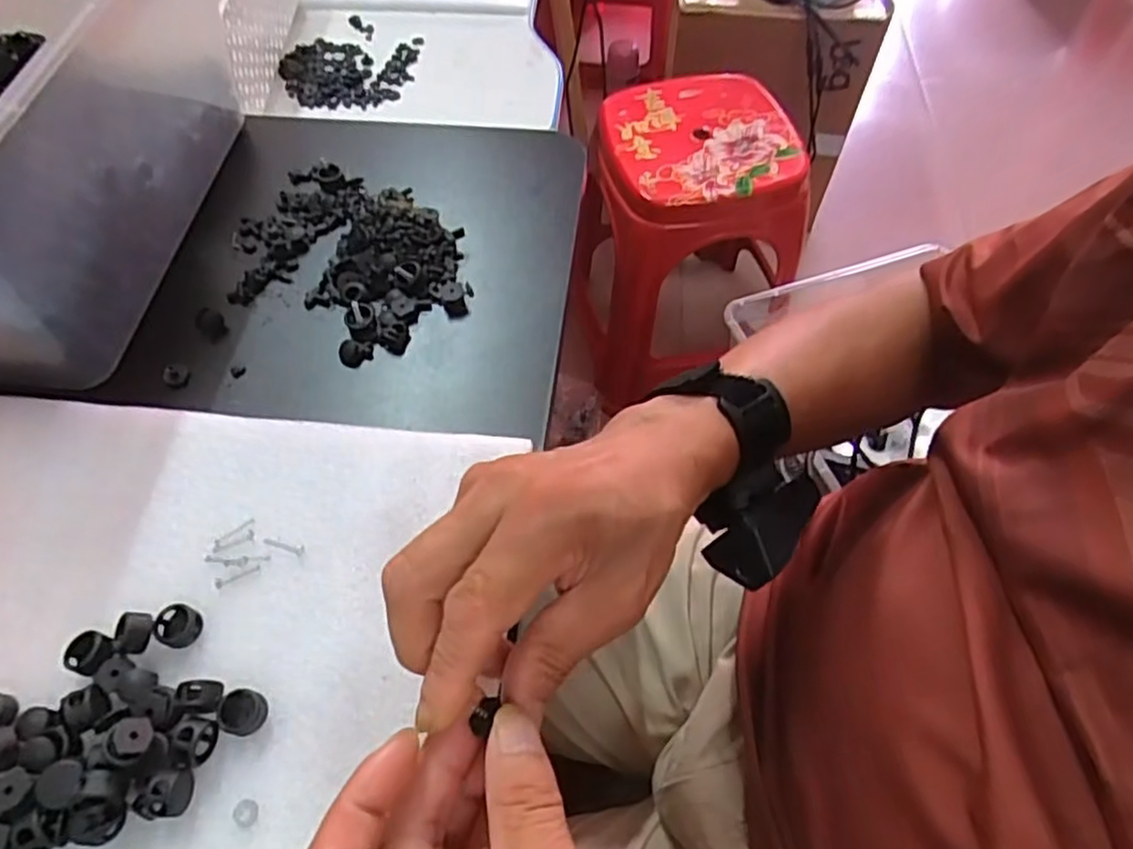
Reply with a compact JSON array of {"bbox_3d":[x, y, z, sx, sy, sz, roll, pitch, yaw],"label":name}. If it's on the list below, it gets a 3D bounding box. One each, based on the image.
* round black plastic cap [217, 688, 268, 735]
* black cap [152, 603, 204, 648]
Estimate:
[{"bbox_3d":[-0.130,0.115,0.282,0.017,0.008,0.017,0,58,0],"label":"round black plastic cap"},{"bbox_3d":[-0.166,0.086,0.300,0.017,0.007,0.018,0,58,0],"label":"black cap"}]

